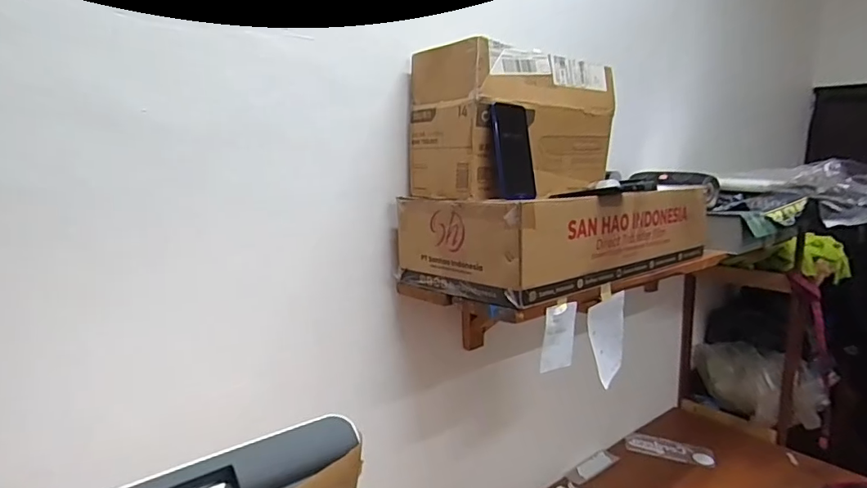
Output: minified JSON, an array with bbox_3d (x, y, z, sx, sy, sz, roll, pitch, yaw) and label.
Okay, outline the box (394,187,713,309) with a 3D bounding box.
[{"bbox_3d":[0.257,-0.034,0.996,0.594,0.142,0.280,-8,14,-38],"label":"box"}]

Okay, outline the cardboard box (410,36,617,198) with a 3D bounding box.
[{"bbox_3d":[0.151,-0.221,0.957,0.355,0.232,0.210,-8,14,-38],"label":"cardboard box"}]

